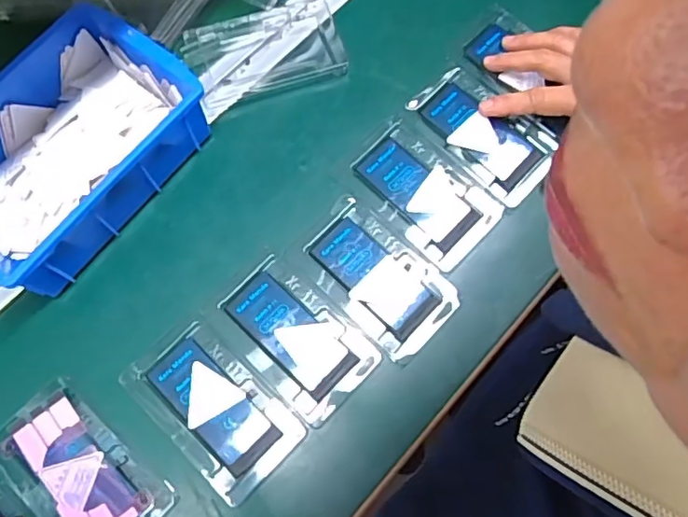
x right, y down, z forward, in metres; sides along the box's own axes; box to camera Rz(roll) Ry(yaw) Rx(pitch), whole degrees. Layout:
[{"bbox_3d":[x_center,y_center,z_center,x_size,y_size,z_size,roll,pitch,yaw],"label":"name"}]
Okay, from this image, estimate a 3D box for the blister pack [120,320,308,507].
[{"bbox_3d":[-0.096,0.108,0.415,0.125,0.008,0.070,43,77,12],"label":"blister pack"}]

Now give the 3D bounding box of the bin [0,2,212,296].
[{"bbox_3d":[-0.214,-0.083,0.442,0.138,0.067,0.201,36,76,10],"label":"bin"}]

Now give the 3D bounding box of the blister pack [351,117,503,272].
[{"bbox_3d":[0.065,-0.054,0.468,0.119,0.014,0.074,42,77,12],"label":"blister pack"}]

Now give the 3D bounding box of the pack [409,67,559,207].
[{"bbox_3d":[0.113,-0.106,0.481,0.125,0.012,0.071,41,77,14],"label":"pack"}]

